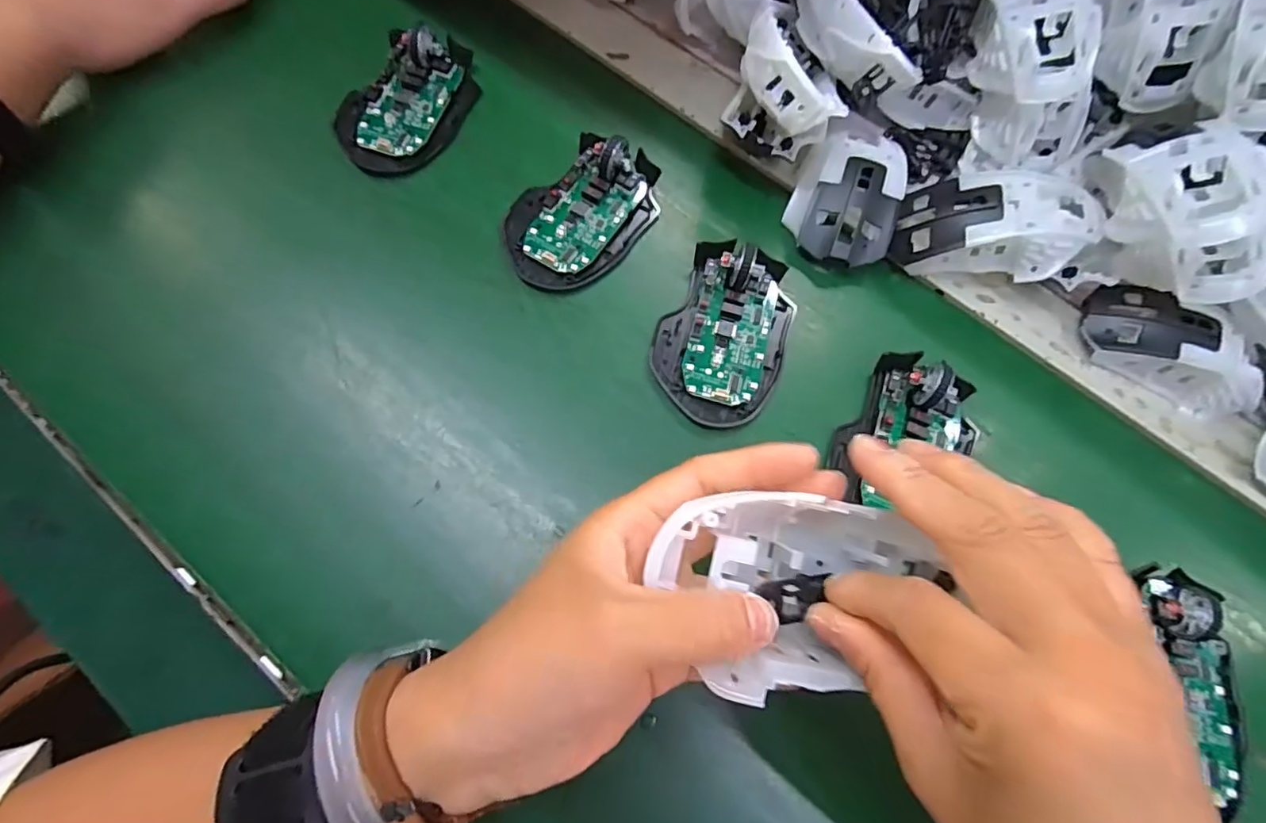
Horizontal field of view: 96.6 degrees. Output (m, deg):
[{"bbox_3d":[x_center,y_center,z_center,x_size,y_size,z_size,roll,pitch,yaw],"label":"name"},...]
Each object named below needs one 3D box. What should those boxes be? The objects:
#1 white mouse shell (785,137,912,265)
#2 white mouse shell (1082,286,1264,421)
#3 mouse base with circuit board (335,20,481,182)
[{"bbox_3d":[0.135,-0.135,0.351,0.064,0.029,0.089,22,68,7],"label":"white mouse shell"},{"bbox_3d":[0.324,-0.036,0.332,0.110,0.033,0.047,32,69,11],"label":"white mouse shell"},{"bbox_3d":[-0.144,-0.202,0.361,0.064,0.033,0.114,23,68,7],"label":"mouse base with circuit board"}]

